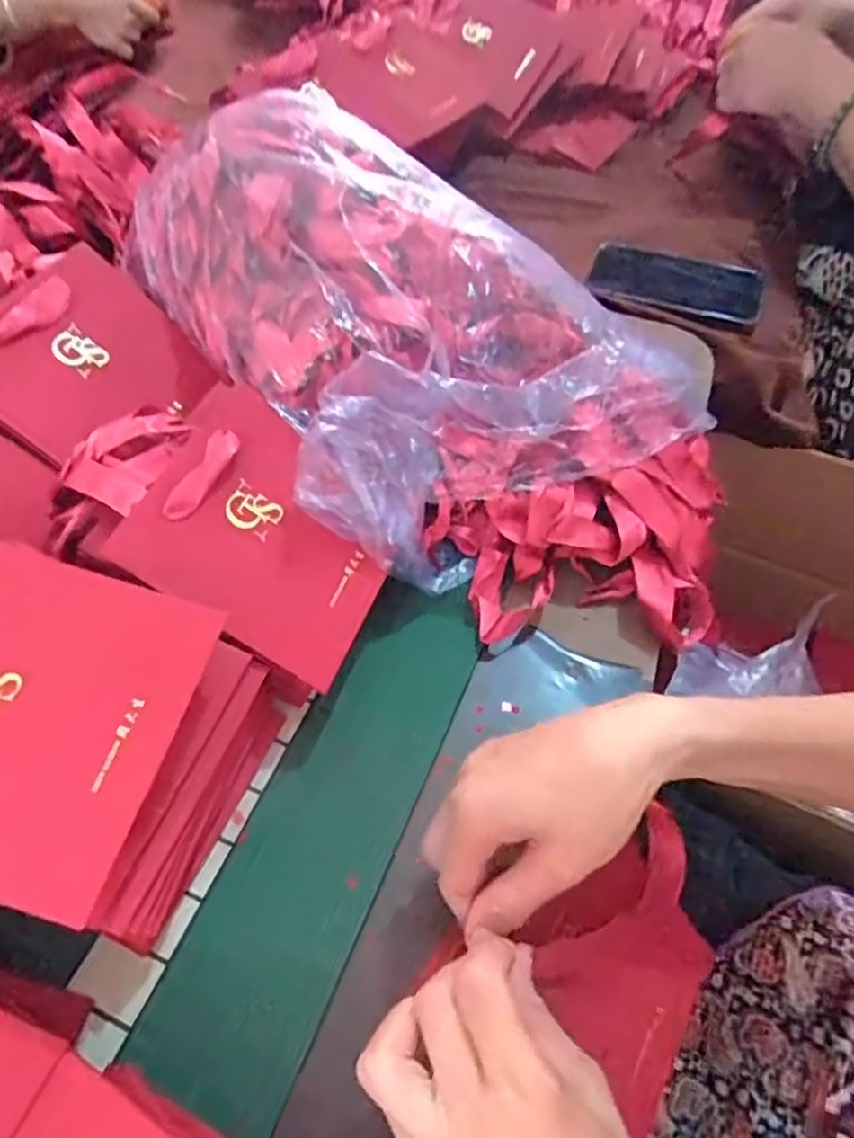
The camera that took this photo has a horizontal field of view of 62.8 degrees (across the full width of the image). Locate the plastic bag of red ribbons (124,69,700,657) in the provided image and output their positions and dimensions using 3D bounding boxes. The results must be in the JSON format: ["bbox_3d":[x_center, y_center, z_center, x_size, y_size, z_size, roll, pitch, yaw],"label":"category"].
[{"bbox_3d":[-0.011,-0.121,0.463,0.469,0.133,0.220,38,59,-1],"label":"plastic bag of red ribbons"}]

